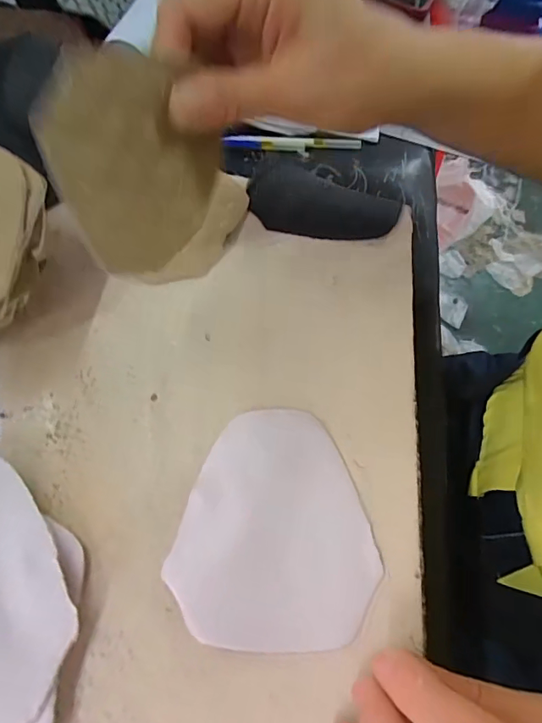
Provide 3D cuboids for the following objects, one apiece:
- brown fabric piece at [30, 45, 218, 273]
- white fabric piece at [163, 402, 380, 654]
[{"bbox_3d":[-0.053,-0.084,0.201,0.010,0.085,0.077,22,59,32],"label":"brown fabric piece"},{"bbox_3d":[0.006,0.071,0.211,0.084,0.007,0.101,19,61,-1],"label":"white fabric piece"}]

